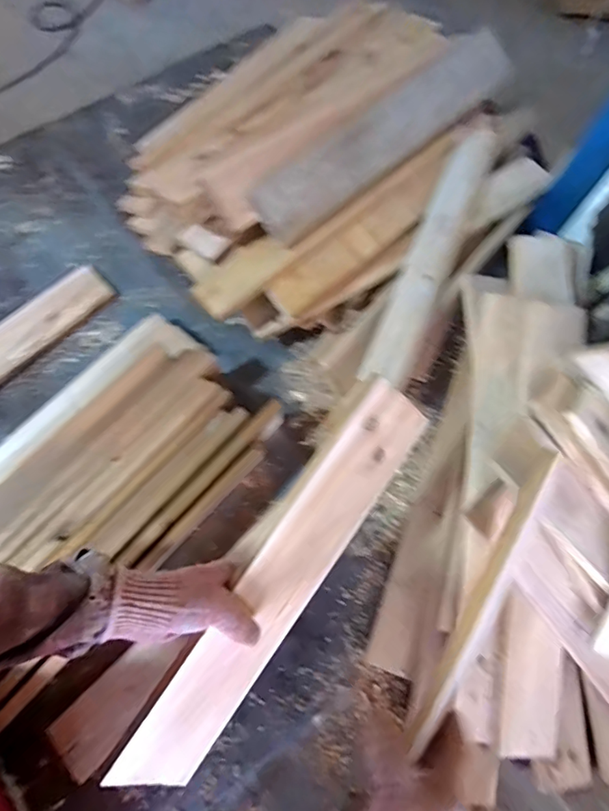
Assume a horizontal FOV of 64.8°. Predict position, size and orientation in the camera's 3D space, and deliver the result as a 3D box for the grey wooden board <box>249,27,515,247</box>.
[{"bbox_3d":[0.122,-0.379,0.659,0.463,0.023,0.085,-41,111,-13],"label":"grey wooden board"}]

